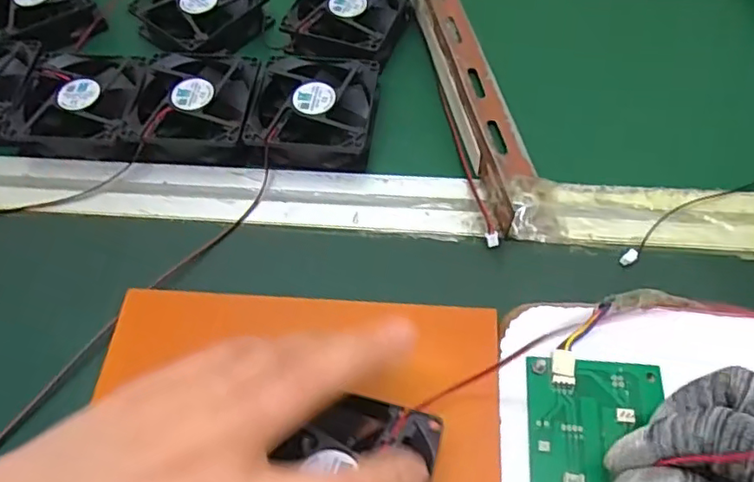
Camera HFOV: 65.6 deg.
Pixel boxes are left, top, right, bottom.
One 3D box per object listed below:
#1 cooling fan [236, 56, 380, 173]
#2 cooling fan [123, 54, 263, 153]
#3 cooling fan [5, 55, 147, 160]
[{"bbox_3d":[-0.043,-0.087,0.398,0.083,0.026,0.082,3,58,4],"label":"cooling fan"},{"bbox_3d":[-0.123,-0.094,0.405,0.080,0.025,0.083,1,58,3],"label":"cooling fan"},{"bbox_3d":[-0.205,-0.095,0.409,0.081,0.028,0.080,0,58,2],"label":"cooling fan"}]

